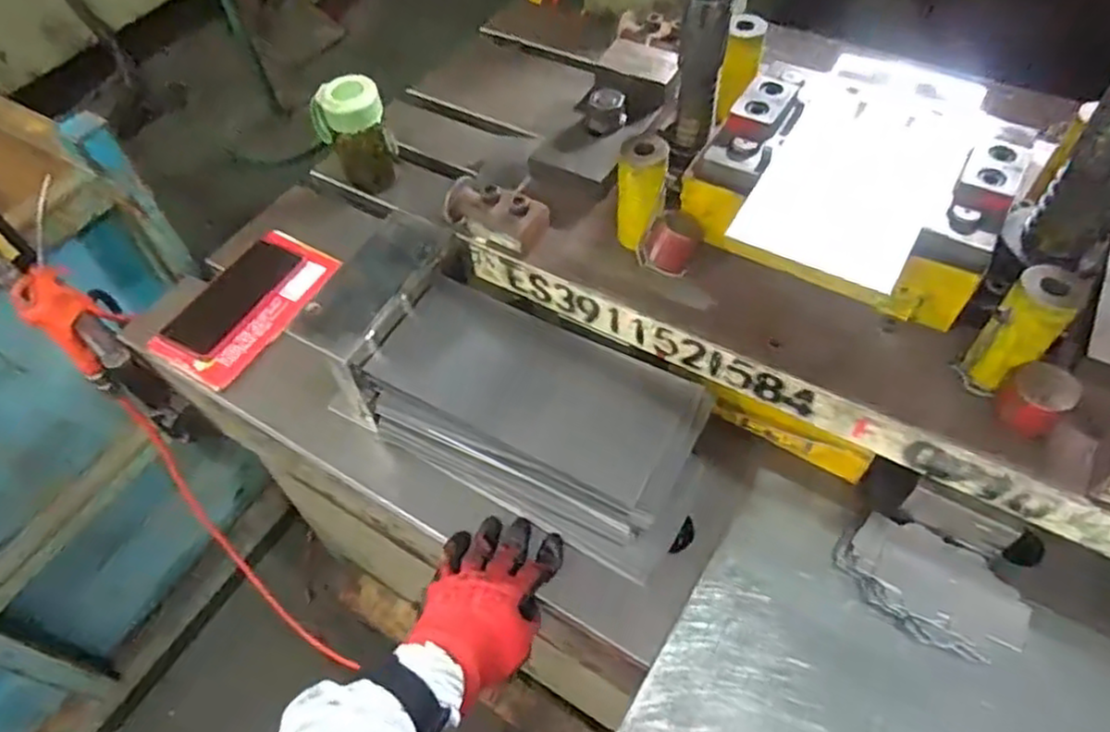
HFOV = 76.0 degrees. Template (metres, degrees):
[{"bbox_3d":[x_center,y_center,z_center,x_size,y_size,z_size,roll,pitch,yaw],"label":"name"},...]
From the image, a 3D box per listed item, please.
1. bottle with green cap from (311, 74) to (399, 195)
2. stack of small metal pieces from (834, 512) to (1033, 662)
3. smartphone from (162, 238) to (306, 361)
[{"bbox_3d":[-0.235,-0.270,0.845,0.082,0.124,0.061,-19,55,-11],"label":"bottle with green cap"},{"bbox_3d":[0.288,0.172,0.550,0.127,0.030,0.077,33,62,24],"label":"stack of small metal pieces"},{"bbox_3d":[-0.350,-0.076,0.776,0.079,0.012,0.151,31,72,20],"label":"smartphone"}]

